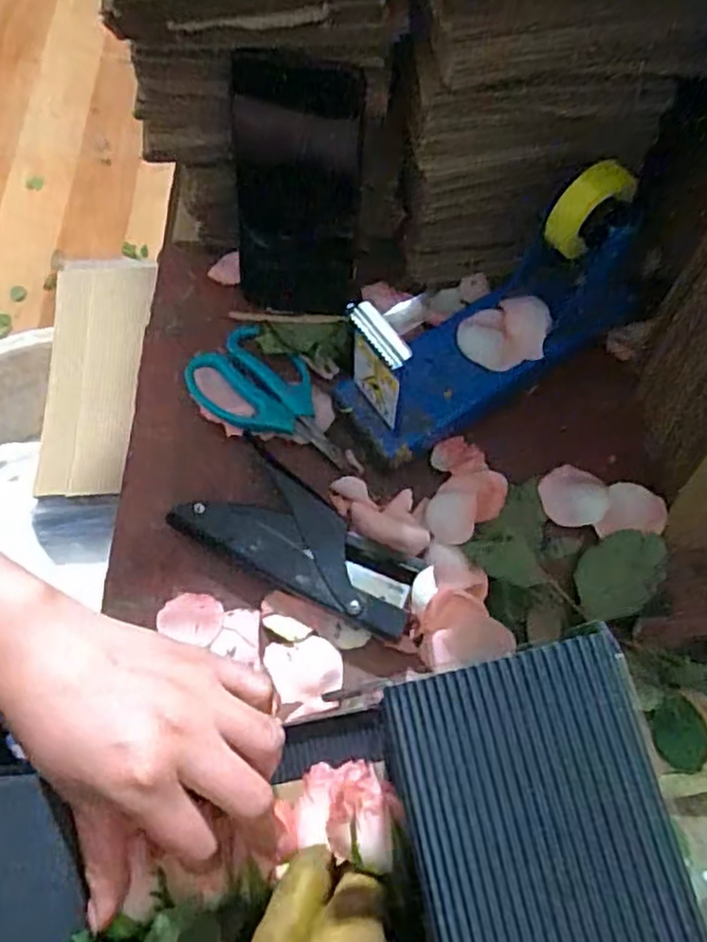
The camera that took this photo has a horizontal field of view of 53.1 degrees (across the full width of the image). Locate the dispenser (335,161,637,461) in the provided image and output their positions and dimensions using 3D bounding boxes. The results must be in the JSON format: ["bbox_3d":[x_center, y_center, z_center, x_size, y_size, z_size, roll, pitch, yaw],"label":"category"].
[{"bbox_3d":[0.075,-0.090,0.413,0.173,0.127,0.063,-31,71,-11],"label":"dispenser"}]

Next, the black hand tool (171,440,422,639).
[{"bbox_3d":[-0.031,0.046,0.420,0.147,0.023,0.069,37,73,14],"label":"black hand tool"}]

